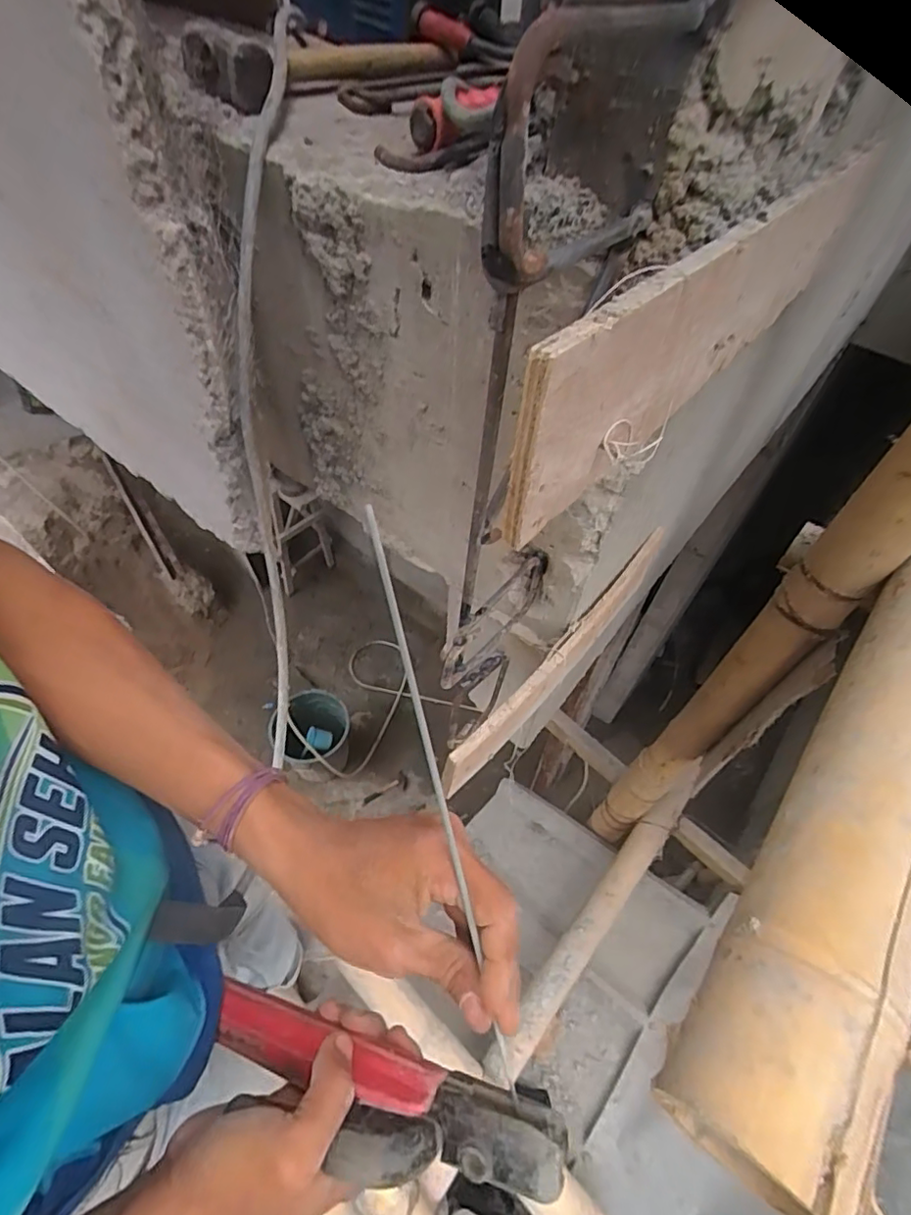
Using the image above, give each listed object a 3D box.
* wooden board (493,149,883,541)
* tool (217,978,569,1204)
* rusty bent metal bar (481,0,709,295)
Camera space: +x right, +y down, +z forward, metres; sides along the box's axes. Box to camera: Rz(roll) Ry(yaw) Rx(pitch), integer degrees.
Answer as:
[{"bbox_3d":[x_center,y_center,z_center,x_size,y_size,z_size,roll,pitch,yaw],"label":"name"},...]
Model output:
[{"bbox_3d":[0.175,-0.192,0.358,0.015,0.100,0.435,36,59,21],"label":"wooden board"},{"bbox_3d":[-0.061,0.256,0.303,0.236,0.048,0.048,-5,47,32],"label":"tool"},{"bbox_3d":[0.067,-0.213,0.260,0.018,0.095,0.177,31,57,18],"label":"rusty bent metal bar"}]

